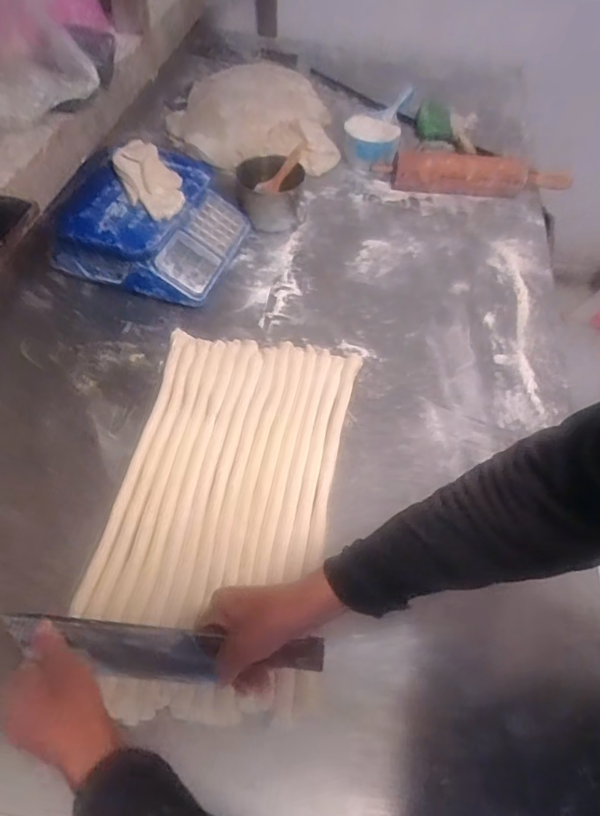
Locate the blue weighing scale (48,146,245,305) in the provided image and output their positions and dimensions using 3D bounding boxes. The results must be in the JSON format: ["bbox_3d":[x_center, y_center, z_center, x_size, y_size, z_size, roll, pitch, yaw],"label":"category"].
[{"bbox_3d":[-0.279,-0.353,1.005,0.298,0.114,0.293,14,53,7],"label":"blue weighing scale"}]

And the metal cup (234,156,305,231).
[{"bbox_3d":[-0.060,-0.436,1.082,0.129,0.118,0.129,-3,53,-5],"label":"metal cup"}]

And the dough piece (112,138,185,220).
[{"bbox_3d":[-0.283,-0.438,0.987,0.101,0.033,0.236,-21,58,-18],"label":"dough piece"}]

